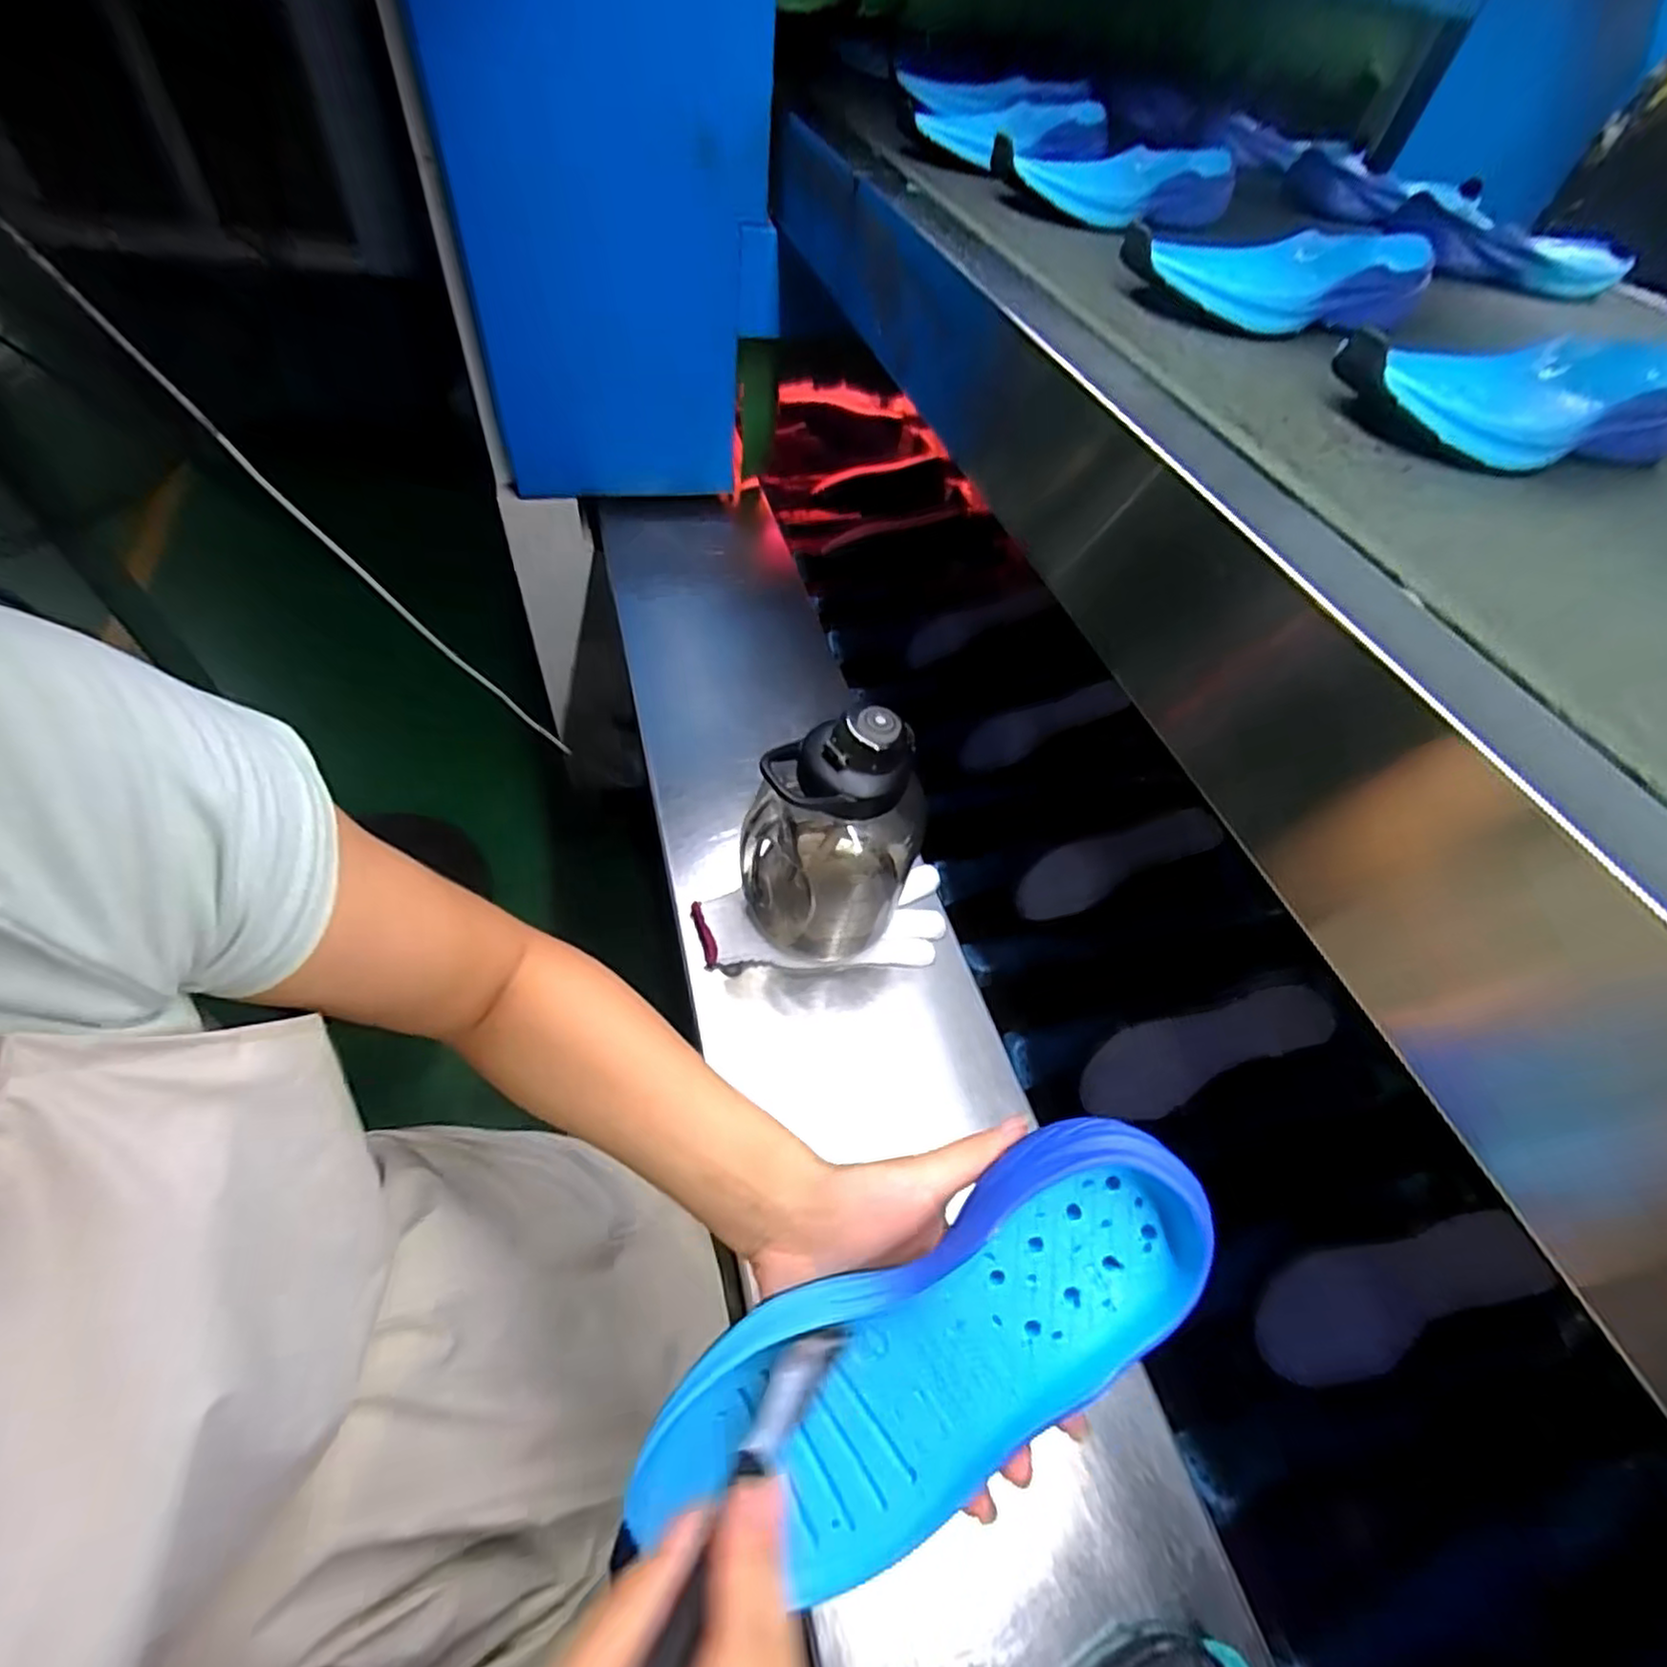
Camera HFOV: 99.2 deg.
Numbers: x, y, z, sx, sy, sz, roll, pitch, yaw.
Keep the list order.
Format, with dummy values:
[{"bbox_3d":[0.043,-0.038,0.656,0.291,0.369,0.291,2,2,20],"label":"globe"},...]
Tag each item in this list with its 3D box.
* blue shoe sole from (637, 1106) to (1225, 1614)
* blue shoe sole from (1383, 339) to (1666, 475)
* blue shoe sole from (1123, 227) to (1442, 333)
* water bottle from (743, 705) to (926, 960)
[{"bbox_3d":[0.036,0.197,0.265,0.229,0.037,0.084,-31,59,-3],"label":"blue shoe sole"},{"bbox_3d":[0.391,-0.241,0.388,0.243,0.031,0.093,-18,56,-18],"label":"blue shoe sole"},{"bbox_3d":[0.298,-0.370,0.471,0.216,0.035,0.091,-22,58,-20],"label":"blue shoe sole"},{"bbox_3d":[-0.006,0.007,0.530,0.117,0.214,0.095,19,53,9],"label":"water bottle"}]

